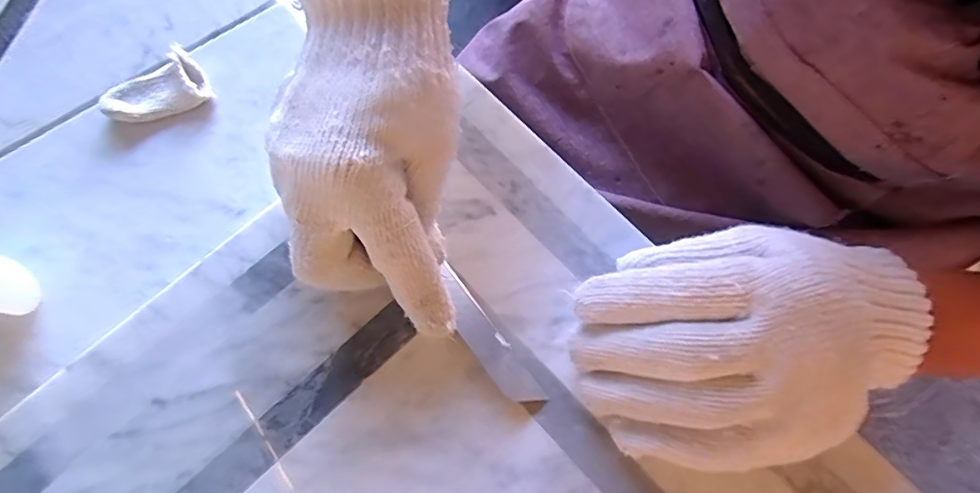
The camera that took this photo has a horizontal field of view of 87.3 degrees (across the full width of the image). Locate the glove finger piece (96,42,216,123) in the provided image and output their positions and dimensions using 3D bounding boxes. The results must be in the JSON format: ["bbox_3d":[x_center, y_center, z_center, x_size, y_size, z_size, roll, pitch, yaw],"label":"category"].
[{"bbox_3d":[-0.190,-0.090,0.289,0.054,0.015,0.034,-25,76,-8],"label":"glove finger piece"}]

